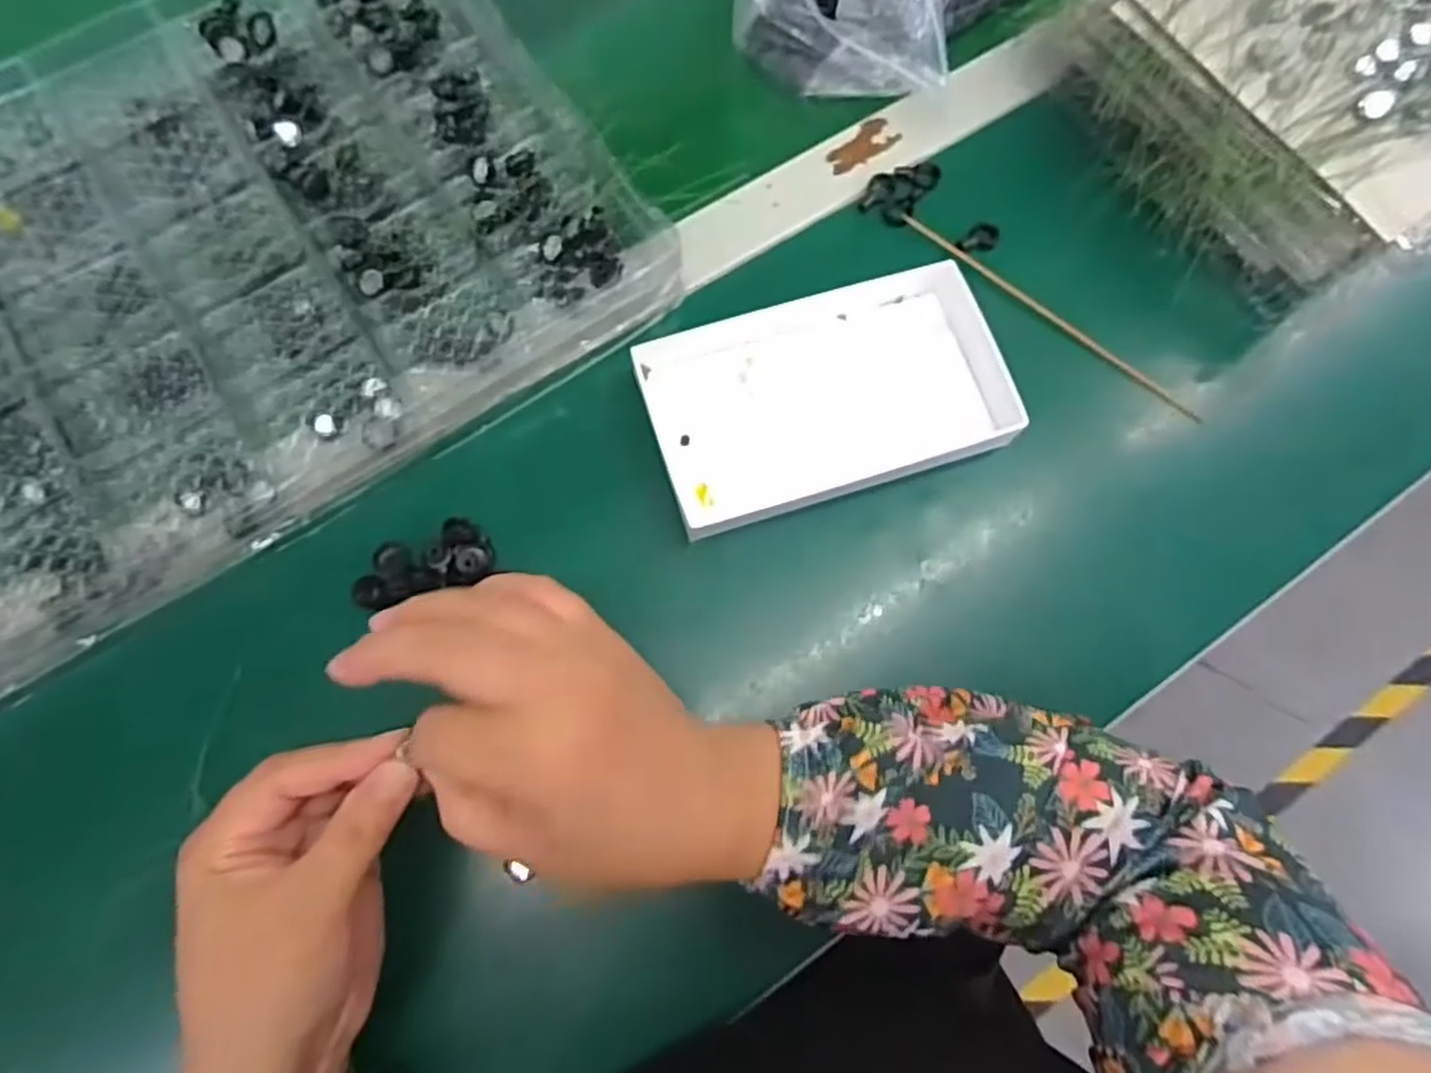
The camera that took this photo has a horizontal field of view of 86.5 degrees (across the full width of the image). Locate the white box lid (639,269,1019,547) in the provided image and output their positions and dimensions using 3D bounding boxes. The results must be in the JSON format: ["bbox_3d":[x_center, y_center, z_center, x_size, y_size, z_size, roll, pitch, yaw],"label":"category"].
[{"bbox_3d":[0.054,-0.074,0.389,0.172,0.028,0.107,-17,76,-6],"label":"white box lid"}]

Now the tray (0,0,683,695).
[{"bbox_3d":[-0.282,-0.133,0.383,0.450,0.029,0.307,-32,78,-10],"label":"tray"}]

